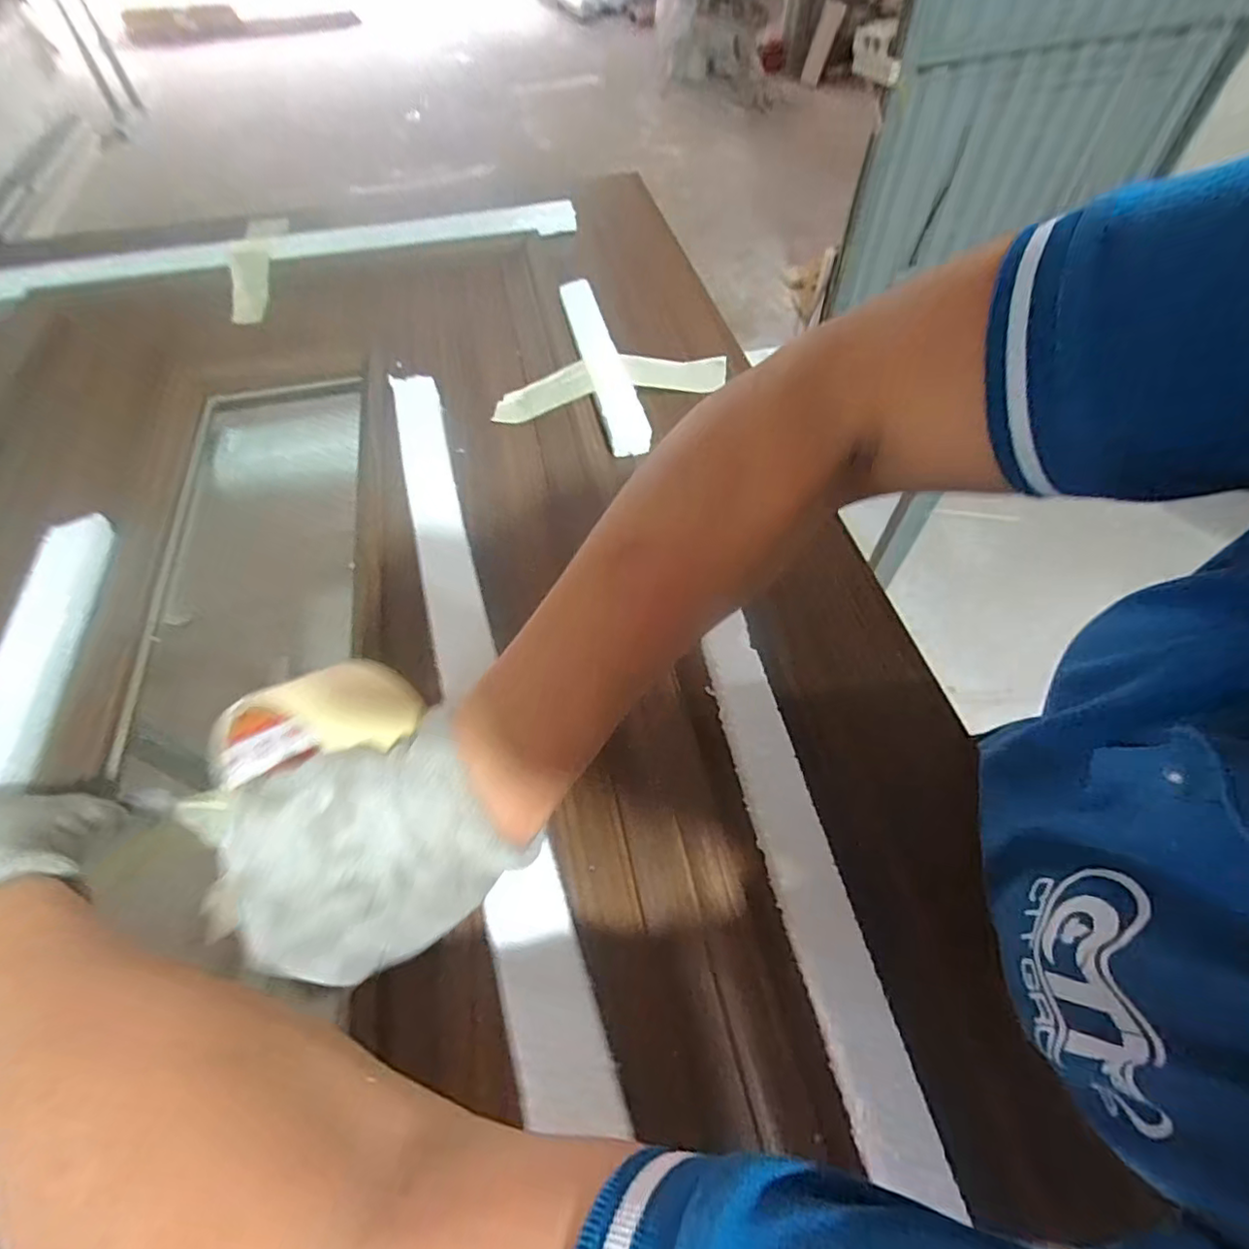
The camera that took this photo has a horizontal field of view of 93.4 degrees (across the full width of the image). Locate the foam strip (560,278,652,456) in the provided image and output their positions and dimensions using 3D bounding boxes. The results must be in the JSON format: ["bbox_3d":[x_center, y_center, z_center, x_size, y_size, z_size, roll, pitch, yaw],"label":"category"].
[{"bbox_3d":[-0.021,-0.231,0.511,0.033,0.012,0.220,-12,61,-10],"label":"foam strip"}]

